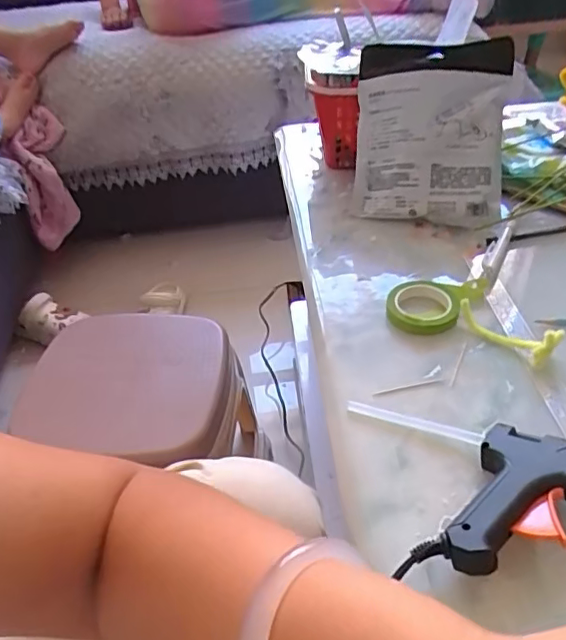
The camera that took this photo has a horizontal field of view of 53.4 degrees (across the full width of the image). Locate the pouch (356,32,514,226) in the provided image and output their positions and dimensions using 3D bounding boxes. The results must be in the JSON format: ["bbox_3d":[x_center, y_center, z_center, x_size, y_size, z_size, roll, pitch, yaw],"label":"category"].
[{"bbox_3d":[0.158,-0.204,0.610,0.155,0.193,0.030,5,3,15],"label":"pouch"}]

